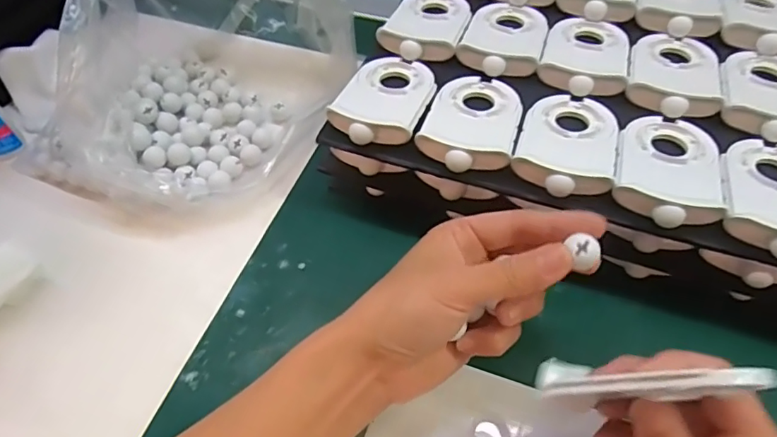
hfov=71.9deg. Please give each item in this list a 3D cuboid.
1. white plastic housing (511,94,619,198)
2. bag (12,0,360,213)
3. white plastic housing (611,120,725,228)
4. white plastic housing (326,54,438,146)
[{"bbox_3d":[0.112,-0.050,0.331,0.057,0.012,0.087,16,57,14],"label":"white plastic housing"},{"bbox_3d":[-0.146,-0.147,0.404,0.194,0.148,0.269,22,59,18],"label":"bag"},{"bbox_3d":[0.167,-0.032,0.317,0.058,0.012,0.087,14,57,13],"label":"white plastic housing"},{"bbox_3d":[-0.002,-0.084,0.363,0.058,0.014,0.090,16,57,15],"label":"white plastic housing"}]

